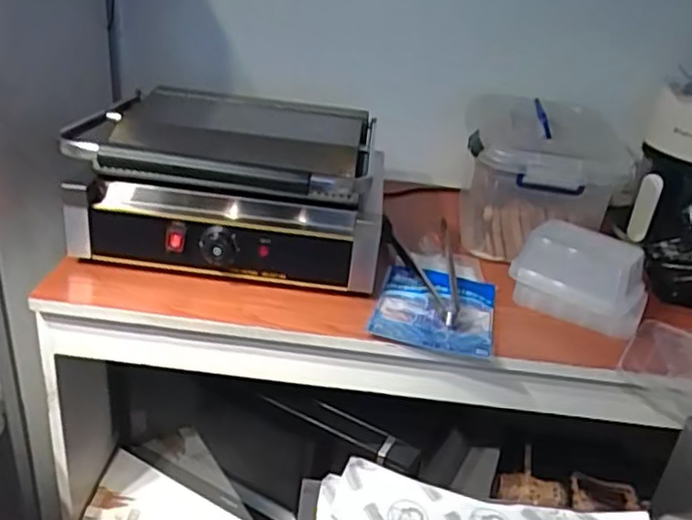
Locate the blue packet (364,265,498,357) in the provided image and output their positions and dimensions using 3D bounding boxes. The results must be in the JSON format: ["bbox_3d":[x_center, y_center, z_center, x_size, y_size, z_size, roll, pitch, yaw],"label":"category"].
[{"bbox_3d":[0.124,0.066,0.918,0.162,0.022,0.189,9,27,6],"label":"blue packet"}]

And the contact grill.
[{"bbox_3d":[-0.166,-0.110,0.976,0.428,0.190,0.341,7,27,2],"label":"contact grill"}]

